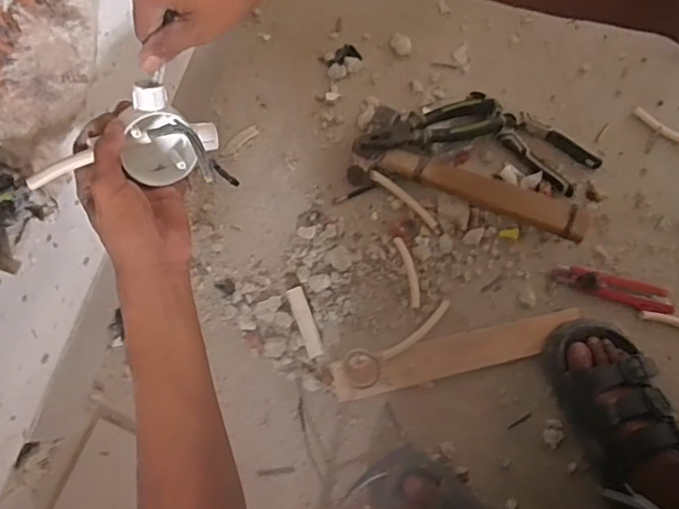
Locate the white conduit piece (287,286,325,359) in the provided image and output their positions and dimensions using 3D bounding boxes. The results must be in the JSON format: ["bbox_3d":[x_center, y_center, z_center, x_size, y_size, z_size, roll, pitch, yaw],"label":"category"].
[{"bbox_3d":[-0.041,0.083,0.670,0.021,0.017,0.088,-20,79,-6],"label":"white conduit piece"}]

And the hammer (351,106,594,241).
[{"bbox_3d":[0.162,-0.105,0.690,0.288,0.073,0.104,19,78,3],"label":"hammer"}]

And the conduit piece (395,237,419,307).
[{"bbox_3d":[0.089,0.021,0.685,0.017,0.015,0.090,-13,78,-4],"label":"conduit piece"}]

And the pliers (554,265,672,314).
[{"bbox_3d":[0.346,0.043,0.692,0.147,0.021,0.031,17,78,2],"label":"pliers"}]

